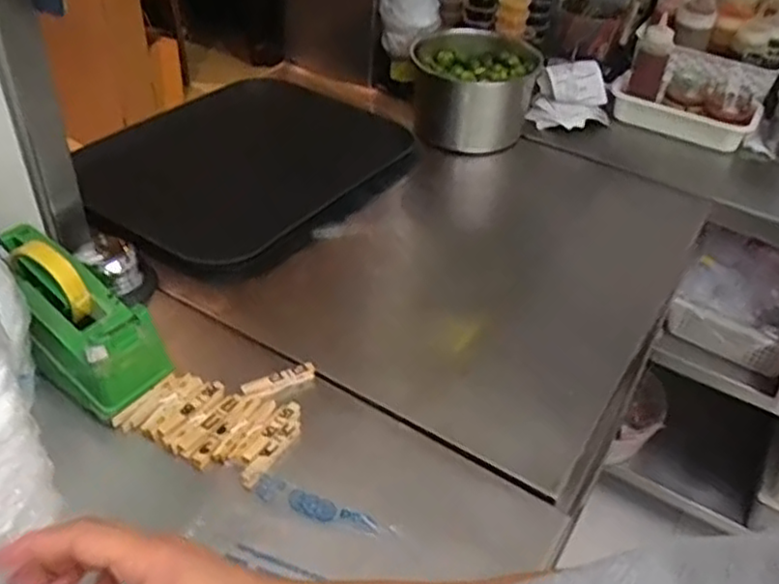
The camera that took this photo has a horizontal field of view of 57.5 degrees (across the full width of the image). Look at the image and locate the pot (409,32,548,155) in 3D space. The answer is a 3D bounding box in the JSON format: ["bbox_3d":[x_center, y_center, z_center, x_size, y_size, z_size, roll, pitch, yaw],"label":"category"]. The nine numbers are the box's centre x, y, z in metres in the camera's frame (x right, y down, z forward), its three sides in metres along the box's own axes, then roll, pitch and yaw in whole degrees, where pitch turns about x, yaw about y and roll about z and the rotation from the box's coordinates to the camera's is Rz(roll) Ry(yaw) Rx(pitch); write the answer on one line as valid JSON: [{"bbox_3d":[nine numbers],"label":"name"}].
[{"bbox_3d":[0.131,-0.313,1.111,0.185,0.132,0.153,10,40,6],"label":"pot"}]

